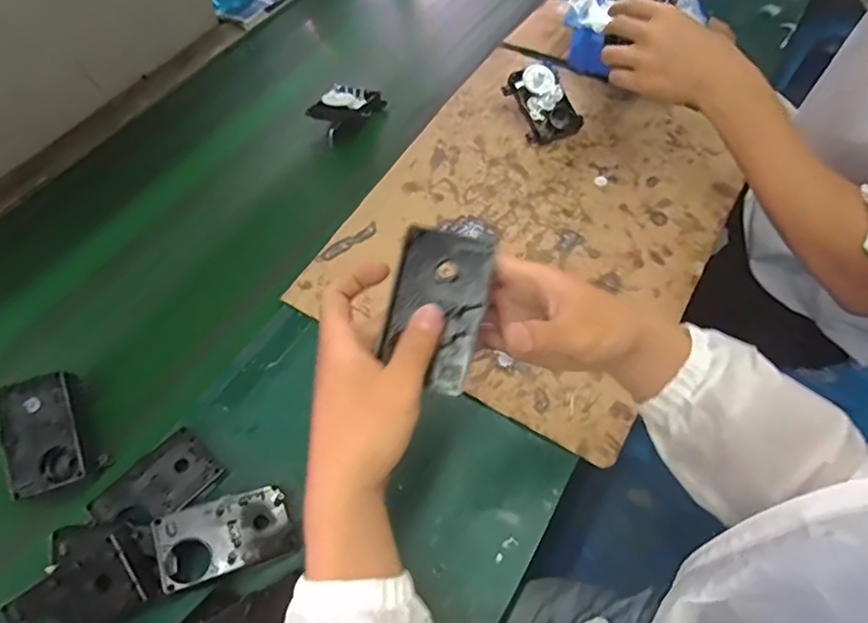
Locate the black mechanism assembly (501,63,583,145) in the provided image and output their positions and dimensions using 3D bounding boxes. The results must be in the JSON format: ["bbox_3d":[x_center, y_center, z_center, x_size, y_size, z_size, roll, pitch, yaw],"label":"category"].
[{"bbox_3d":[0.138,-0.264,0.701,0.077,0.057,0.090,-20,58,-10],"label":"black mechanism assembly"}]

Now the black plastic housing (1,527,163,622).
[{"bbox_3d":[-0.265,0.216,0.423,0.100,0.030,0.061,-31,82,-1],"label":"black plastic housing"}]

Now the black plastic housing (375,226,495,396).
[{"bbox_3d":[0.001,-0.004,0.366,0.064,0.018,0.101,14,80,7],"label":"black plastic housing"}]

